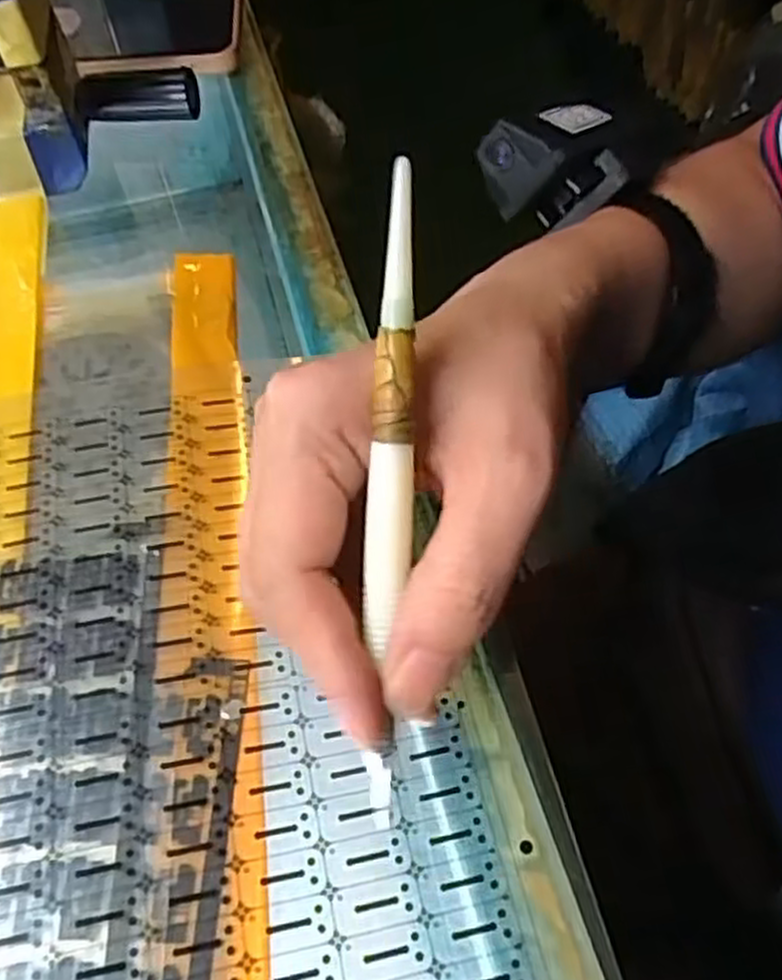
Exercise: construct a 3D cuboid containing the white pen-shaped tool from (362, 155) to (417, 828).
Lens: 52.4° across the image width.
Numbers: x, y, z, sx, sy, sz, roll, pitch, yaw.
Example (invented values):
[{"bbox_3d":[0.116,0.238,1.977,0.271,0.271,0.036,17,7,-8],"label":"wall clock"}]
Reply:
[{"bbox_3d":[0.000,0.004,0.182,0.010,0.015,0.151,3,96,4],"label":"white pen-shaped tool"}]

